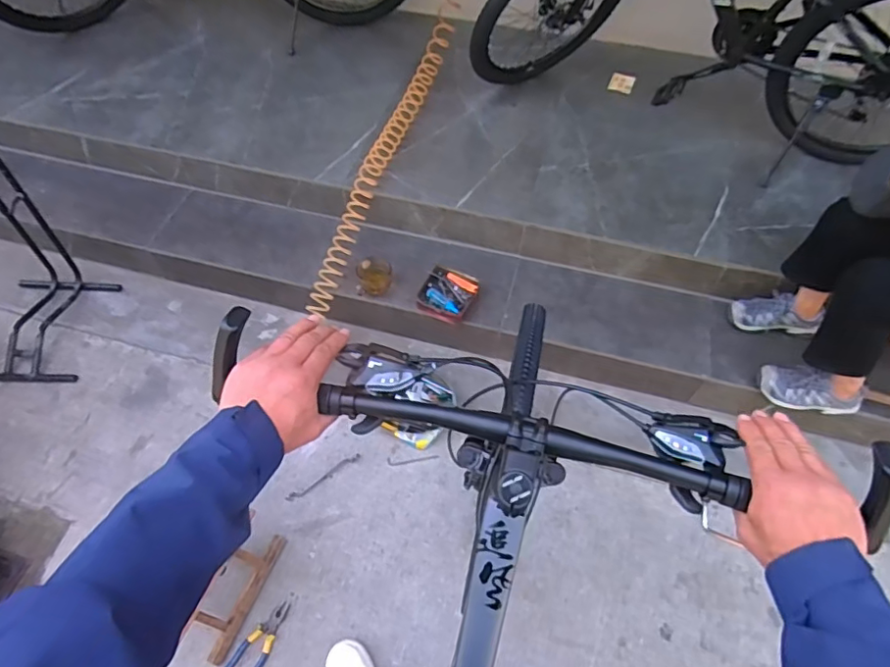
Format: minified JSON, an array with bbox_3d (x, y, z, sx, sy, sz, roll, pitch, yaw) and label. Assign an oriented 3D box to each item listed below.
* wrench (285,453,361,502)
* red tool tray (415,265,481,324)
[{"bbox_3d":[-0.335,0.398,1.517,0.225,0.008,0.023,-31,61,-19],"label":"wrench"},{"bbox_3d":[0.010,-0.127,1.680,0.164,0.045,0.158,20,58,13],"label":"red tool tray"}]

